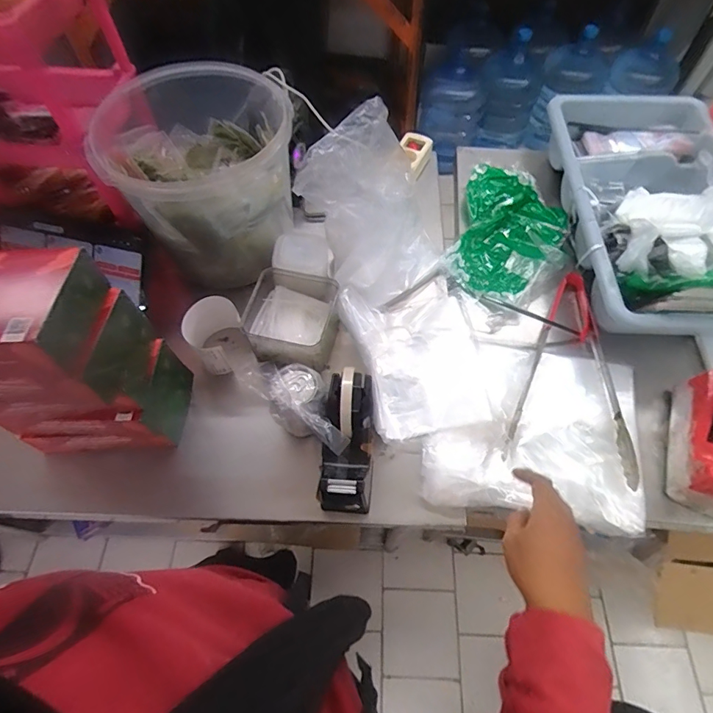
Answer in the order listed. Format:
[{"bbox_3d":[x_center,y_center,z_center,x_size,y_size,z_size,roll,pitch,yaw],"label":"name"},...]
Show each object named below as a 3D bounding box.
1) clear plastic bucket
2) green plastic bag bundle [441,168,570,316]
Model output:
[{"bbox_3d":[-0.230,-0.287,0.689,0.254,0.199,0.299,-21,63,-11],"label":"clear plastic bucket"},{"bbox_3d":[0.262,-0.210,0.758,0.178,0.032,0.292,18,63,10],"label":"green plastic bag bundle"}]

